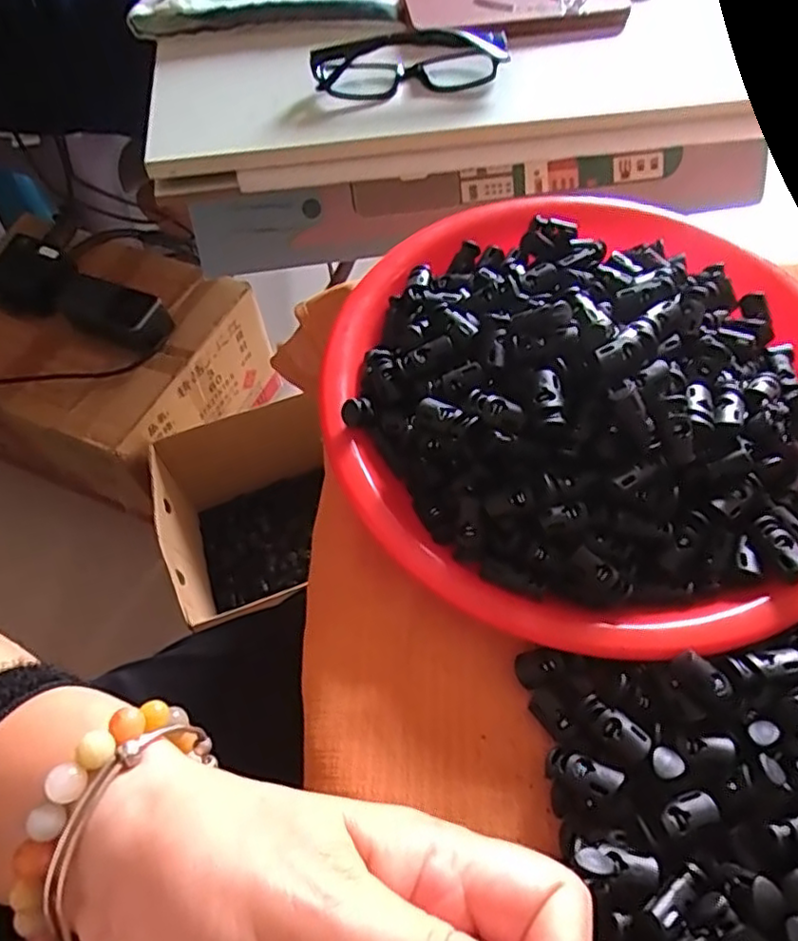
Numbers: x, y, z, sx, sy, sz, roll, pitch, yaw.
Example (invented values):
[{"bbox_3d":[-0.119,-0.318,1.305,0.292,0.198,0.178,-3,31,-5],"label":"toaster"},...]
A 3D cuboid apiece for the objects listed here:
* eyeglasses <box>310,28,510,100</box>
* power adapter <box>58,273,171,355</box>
[{"bbox_3d":[0.009,-0.291,0.458,0.138,0.028,0.045,-5,61,-1],"label":"eyeglasses"},{"bbox_3d":[-0.343,-0.191,0.771,0.148,0.040,0.064,25,64,14],"label":"power adapter"}]

